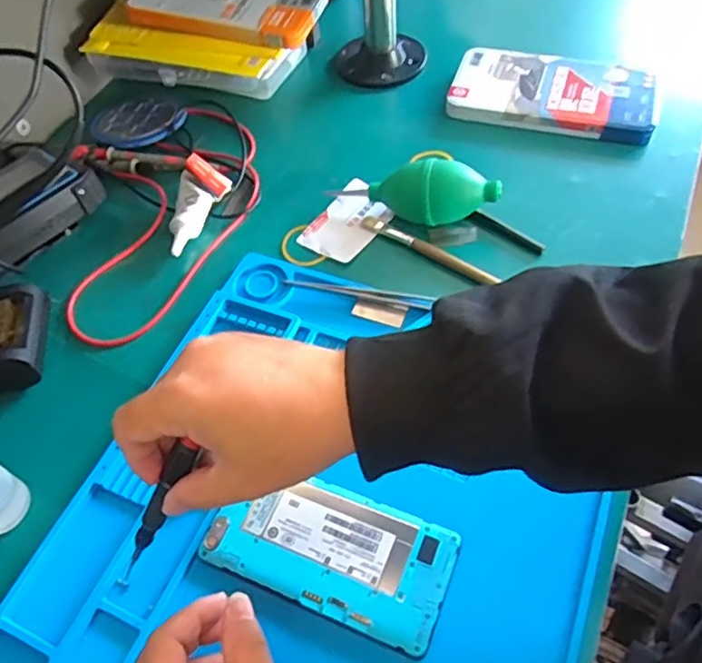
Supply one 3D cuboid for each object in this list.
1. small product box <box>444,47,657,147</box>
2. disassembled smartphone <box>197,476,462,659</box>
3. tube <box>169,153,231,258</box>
[{"bbox_3d":[0.186,-0.224,0.578,0.181,0.022,0.093,14,57,14],"label":"small product box"},{"bbox_3d":[-0.012,0.127,0.362,0.137,0.009,0.069,17,58,16],"label":"disassembled smartphone"},{"bbox_3d":[-0.139,-0.107,0.519,0.039,0.035,0.082,19,59,17],"label":"tube"}]

